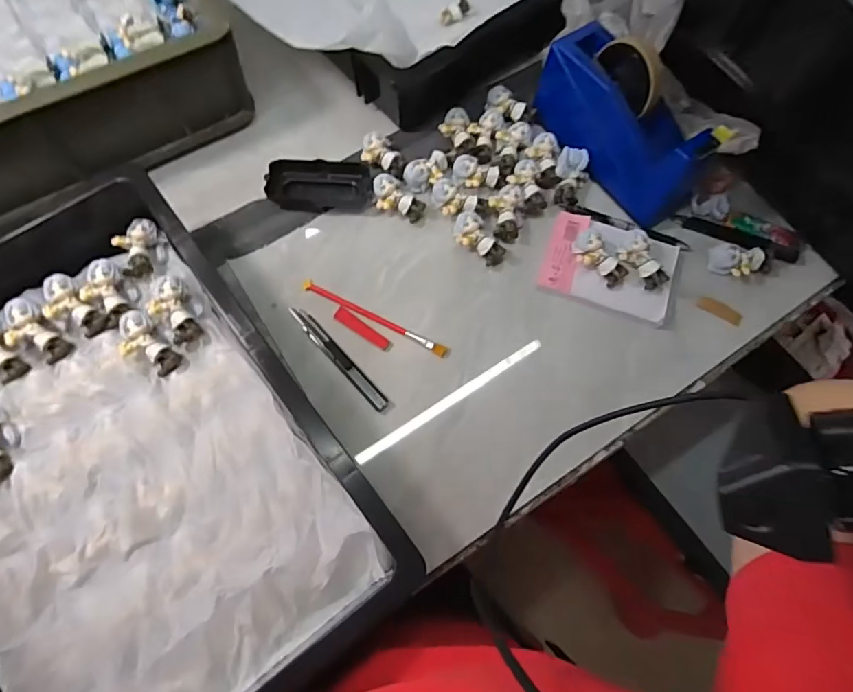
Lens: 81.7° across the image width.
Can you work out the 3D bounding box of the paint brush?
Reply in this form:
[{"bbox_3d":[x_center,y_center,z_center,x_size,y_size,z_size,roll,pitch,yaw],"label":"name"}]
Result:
[{"bbox_3d":[-0.053,-0.029,0.506,0.164,0.012,0.012,26,71,7],"label":"paint brush"}]

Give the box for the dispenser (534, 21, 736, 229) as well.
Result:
[{"bbox_3d":[0.207,-0.240,0.522,0.072,0.109,0.198,-32,74,-13],"label":"dispenser"}]

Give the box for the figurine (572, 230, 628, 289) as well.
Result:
[{"bbox_3d":[0.179,-0.090,0.513,0.032,0.023,0.064,-42,89,-13],"label":"figurine"}]

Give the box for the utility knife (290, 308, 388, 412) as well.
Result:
[{"bbox_3d":[-0.088,0.011,0.489,0.015,0.005,0.138,-40,76,-15],"label":"utility knife"}]

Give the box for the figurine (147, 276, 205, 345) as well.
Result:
[{"bbox_3d":[-0.231,-0.033,0.454,0.035,0.030,0.054,-29,74,-12],"label":"figurine"}]

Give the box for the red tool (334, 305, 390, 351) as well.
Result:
[{"bbox_3d":[-0.066,-0.018,0.503,0.065,0.004,0.016,34,72,10],"label":"red tool"}]

